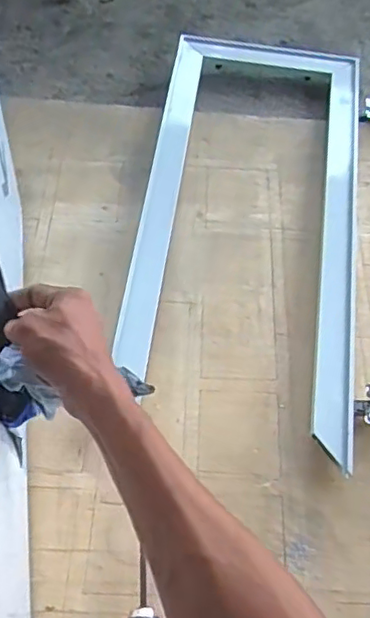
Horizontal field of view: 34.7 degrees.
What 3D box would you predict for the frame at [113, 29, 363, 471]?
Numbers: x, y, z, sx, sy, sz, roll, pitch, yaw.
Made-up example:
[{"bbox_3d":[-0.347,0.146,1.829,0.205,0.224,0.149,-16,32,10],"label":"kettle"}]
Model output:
[{"bbox_3d":[0.107,-0.164,0.916,0.329,0.039,0.776,7,60,4],"label":"frame"}]

